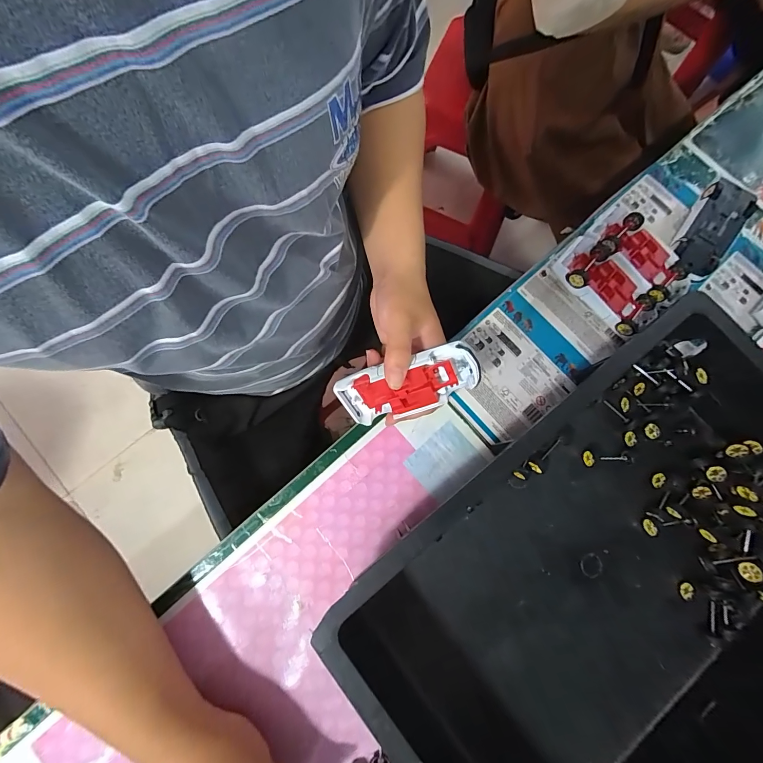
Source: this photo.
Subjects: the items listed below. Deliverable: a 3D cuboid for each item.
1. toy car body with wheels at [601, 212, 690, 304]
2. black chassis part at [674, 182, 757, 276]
[{"bbox_3d":[0.302,-0.141,0.411,0.071,0.032,0.117,-36,81,-9],"label":"toy car body with wheels"},{"bbox_3d":[0.389,-0.178,0.415,0.055,0.016,0.119,30,91,5],"label":"black chassis part"}]

